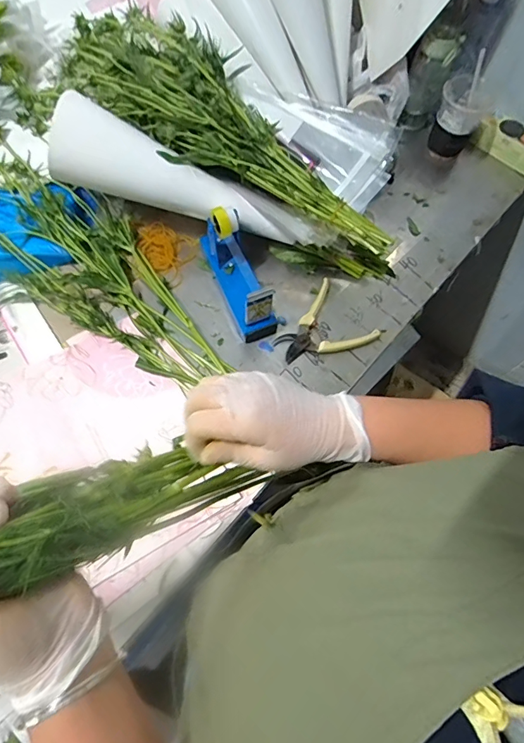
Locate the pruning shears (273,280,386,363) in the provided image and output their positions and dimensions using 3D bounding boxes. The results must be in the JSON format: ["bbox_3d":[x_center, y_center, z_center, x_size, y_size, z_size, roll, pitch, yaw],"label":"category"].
[{"bbox_3d":[0.102,-0.061,0.706,0.126,0.017,0.145,42,72,14],"label":"pruning shears"}]

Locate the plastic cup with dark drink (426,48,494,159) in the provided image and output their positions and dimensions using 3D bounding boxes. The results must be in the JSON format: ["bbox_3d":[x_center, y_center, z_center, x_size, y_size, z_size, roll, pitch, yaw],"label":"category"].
[{"bbox_3d":[0.359,-0.473,0.778,0.084,0.177,0.089,1,68,-2],"label":"plastic cup with dark drink"}]

